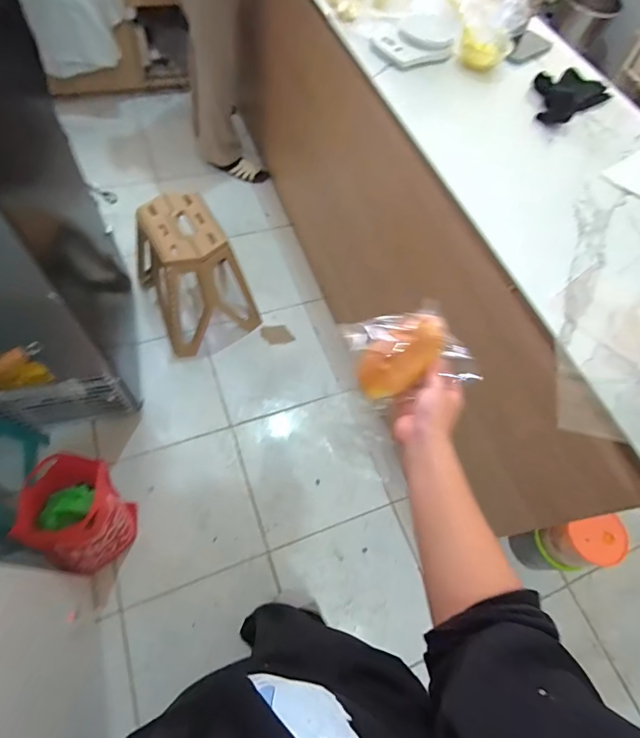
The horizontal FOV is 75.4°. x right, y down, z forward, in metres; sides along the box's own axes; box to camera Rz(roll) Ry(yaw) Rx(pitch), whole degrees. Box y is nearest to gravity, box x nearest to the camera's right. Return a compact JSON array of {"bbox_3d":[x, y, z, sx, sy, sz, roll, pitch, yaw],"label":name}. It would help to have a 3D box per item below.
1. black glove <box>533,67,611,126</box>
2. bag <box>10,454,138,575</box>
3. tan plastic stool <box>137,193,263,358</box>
[{"bbox_3d":[0.548,-0.620,0.925,0.229,0.038,0.139,-36,73,-22],"label":"black glove"},{"bbox_3d":[-0.600,0.384,1.060,0.182,0.313,0.241,4,63,-6],"label":"bag"},{"bbox_3d":[-0.426,-0.333,1.401,0.331,0.385,0.364,-25,69,-19],"label":"tan plastic stool"}]

